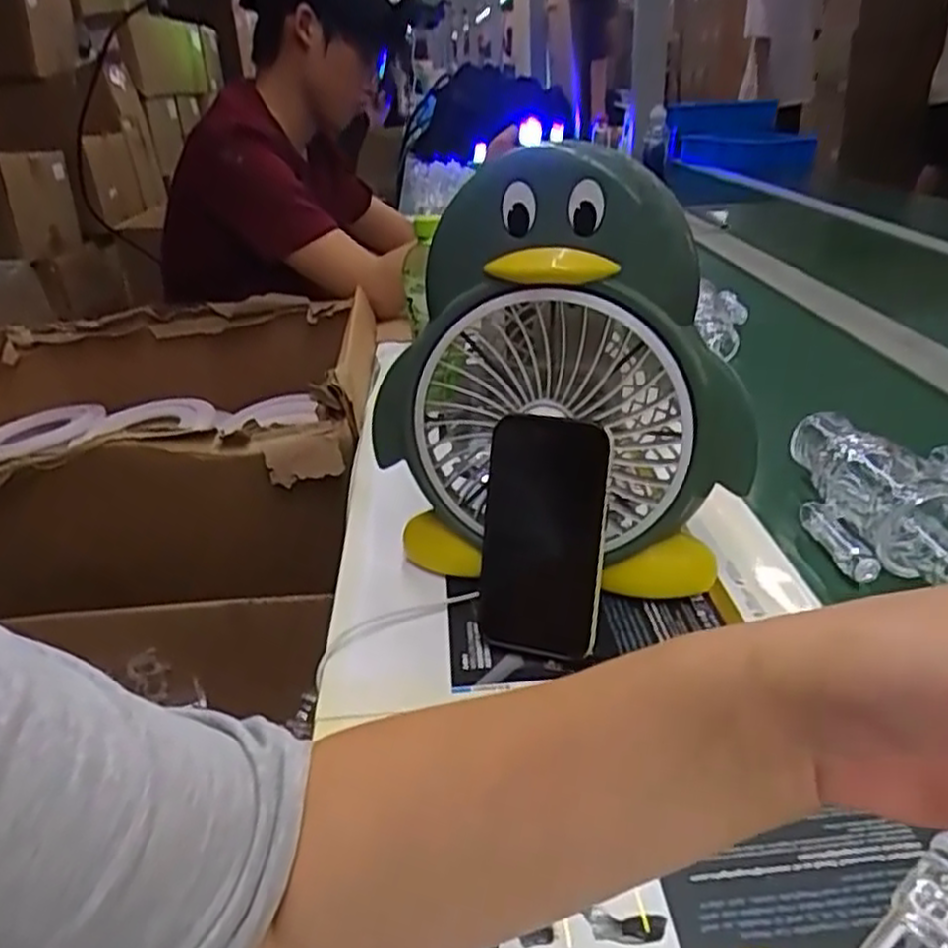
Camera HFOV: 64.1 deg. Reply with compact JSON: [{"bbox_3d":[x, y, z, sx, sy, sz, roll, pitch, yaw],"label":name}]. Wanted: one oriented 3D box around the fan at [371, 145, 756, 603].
[{"bbox_3d":[0.060,-0.072,0.537,0.255,0.281,0.143,6,30,19],"label":"fan"}]

